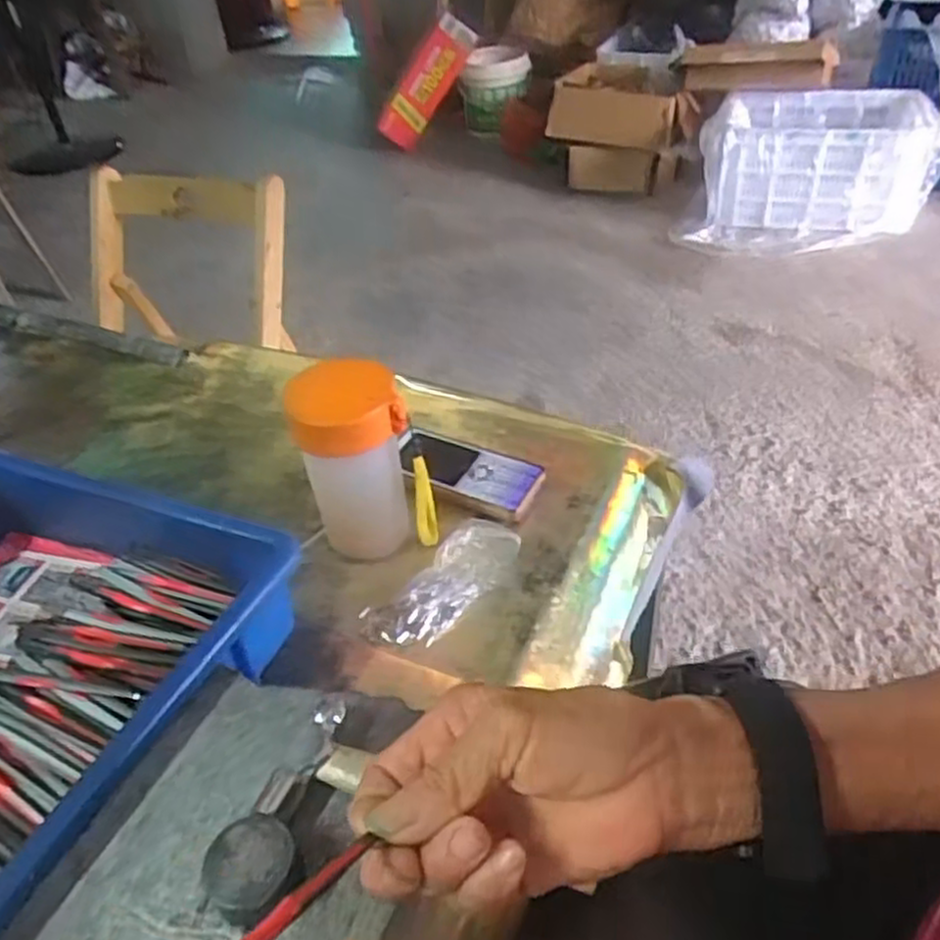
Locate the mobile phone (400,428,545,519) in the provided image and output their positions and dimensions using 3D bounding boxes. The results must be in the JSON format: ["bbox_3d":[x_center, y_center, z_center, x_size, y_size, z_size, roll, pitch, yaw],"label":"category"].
[{"bbox_3d":[-0.005,0.001,0.590,0.121,0.017,0.049,21,46,26],"label":"mobile phone"}]

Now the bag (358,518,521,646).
[{"bbox_3d":[-0.020,0.072,0.506,0.112,0.025,0.049,-33,49,-30],"label":"bag"}]

